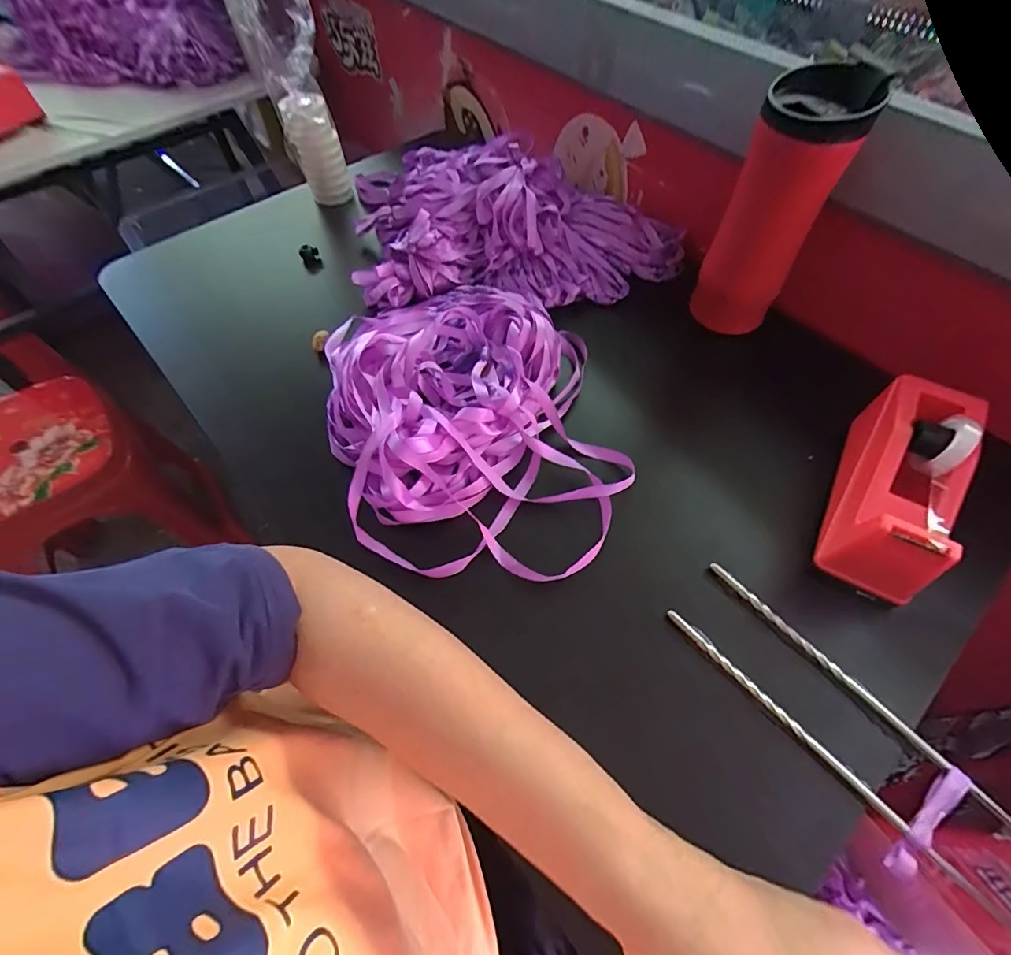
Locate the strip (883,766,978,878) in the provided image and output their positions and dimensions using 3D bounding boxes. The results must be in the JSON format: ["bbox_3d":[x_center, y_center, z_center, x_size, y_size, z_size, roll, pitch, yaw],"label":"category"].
[{"bbox_3d":[0.235,0.190,0.271,0.071,0.005,0.013,-37,65,-16],"label":"strip"}]

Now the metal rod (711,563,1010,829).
[{"bbox_3d":[0.220,0.132,0.307,0.008,0.008,0.215,-36,65,-21],"label":"metal rod"}]

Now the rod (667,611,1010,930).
[{"bbox_3d":[0.184,0.160,0.289,0.007,0.005,0.214,-38,66,-20],"label":"rod"}]

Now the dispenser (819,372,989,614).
[{"bbox_3d":[0.277,0.002,0.341,0.063,0.064,0.153,27,63,15],"label":"dispenser"}]

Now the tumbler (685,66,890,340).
[{"bbox_3d":[0.220,-0.218,0.409,0.074,0.182,0.064,34,65,19],"label":"tumbler"}]

